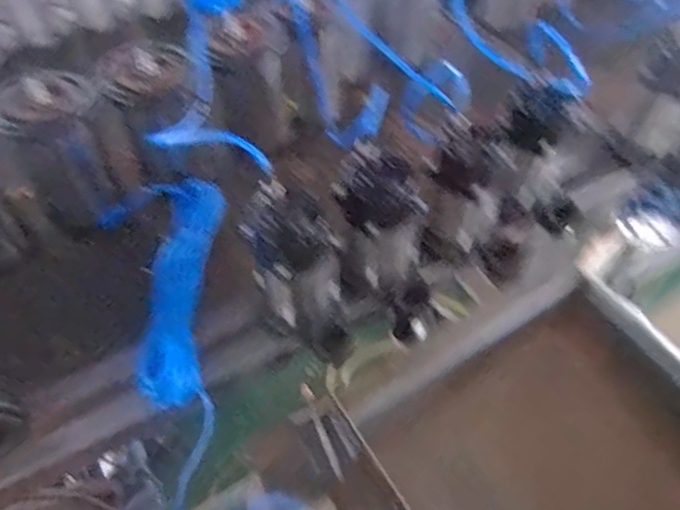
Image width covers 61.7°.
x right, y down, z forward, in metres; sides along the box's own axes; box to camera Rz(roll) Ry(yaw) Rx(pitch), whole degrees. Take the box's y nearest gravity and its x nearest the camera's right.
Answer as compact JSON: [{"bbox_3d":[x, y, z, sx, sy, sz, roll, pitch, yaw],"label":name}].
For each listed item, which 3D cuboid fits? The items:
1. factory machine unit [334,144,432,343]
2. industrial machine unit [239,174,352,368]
[{"bbox_3d":[0.061,-0.016,0.758,0.098,0.266,0.088,-23,32,-16],"label":"factory machine unit"},{"bbox_3d":[-0.045,0.014,0.718,0.098,0.236,0.100,-12,33,8],"label":"industrial machine unit"}]

